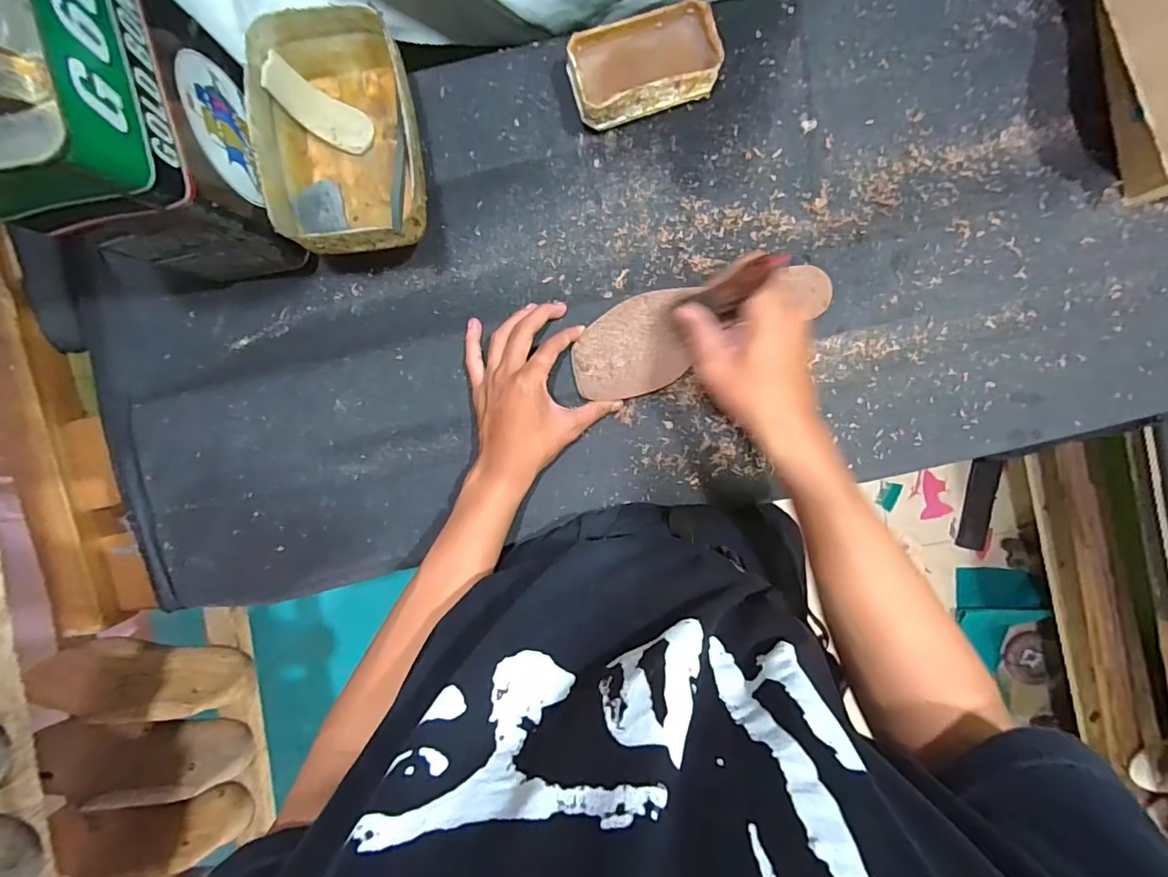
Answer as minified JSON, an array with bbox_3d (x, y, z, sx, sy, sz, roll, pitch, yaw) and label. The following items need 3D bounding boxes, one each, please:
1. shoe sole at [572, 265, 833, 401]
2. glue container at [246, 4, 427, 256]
[{"bbox_3d":[0.105,-0.108,0.468,0.244,0.009,0.085,-22,93,3],"label":"shoe sole"},{"bbox_3d":[-0.203,-0.254,0.433,0.125,0.079,0.184,-9,93,2],"label":"glue container"}]

